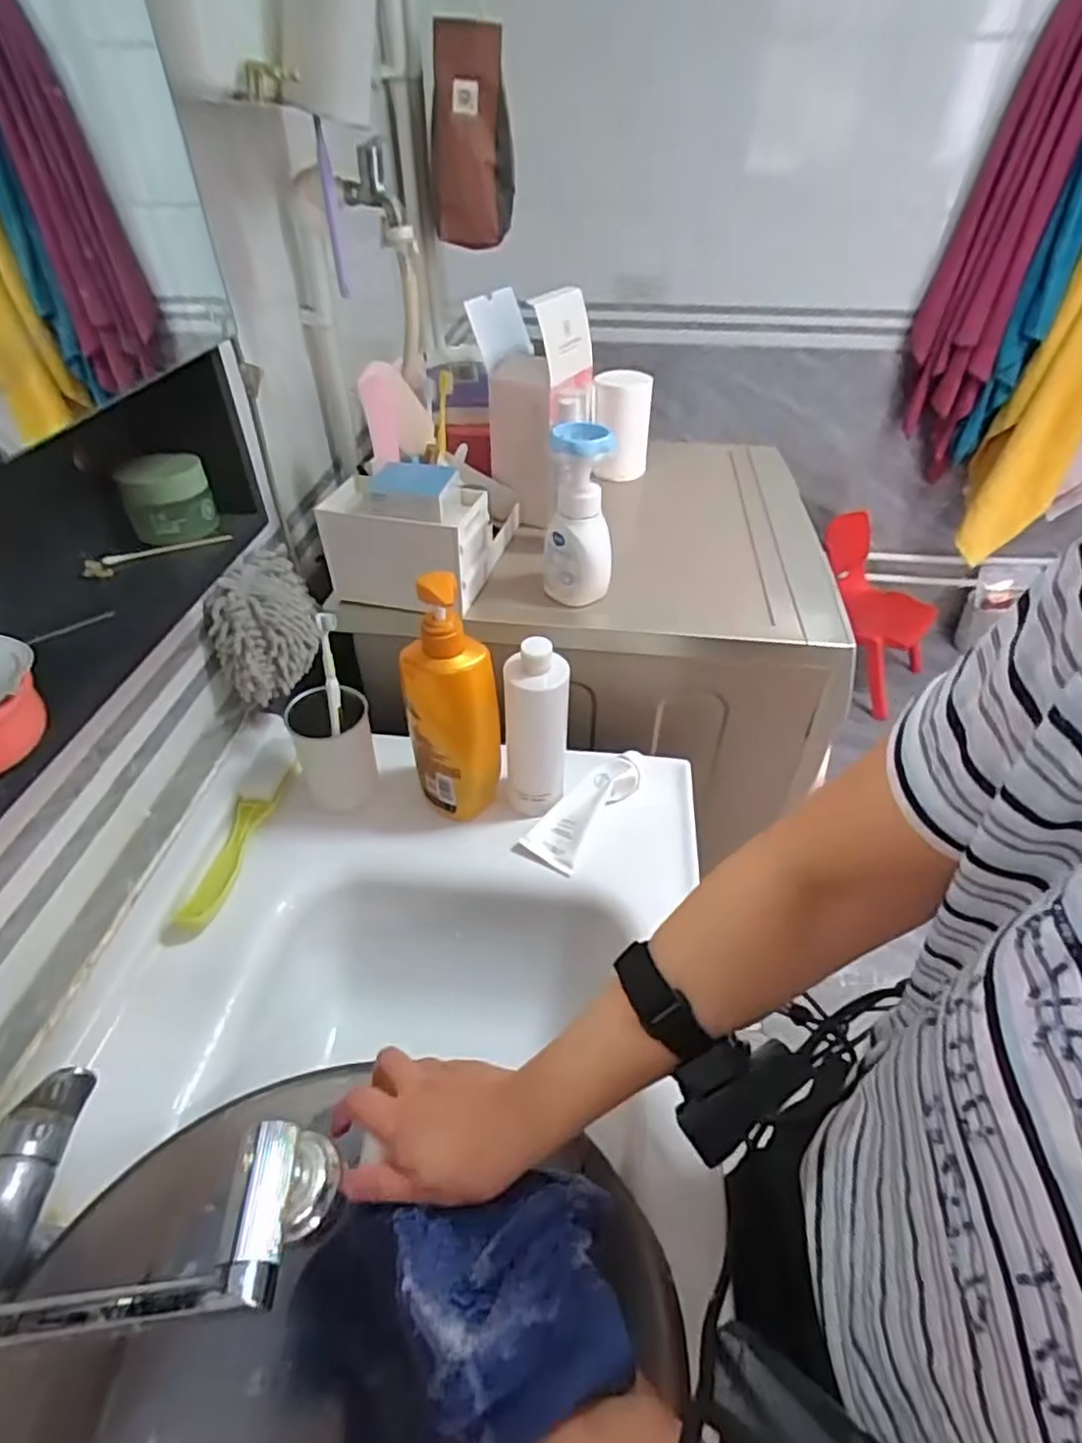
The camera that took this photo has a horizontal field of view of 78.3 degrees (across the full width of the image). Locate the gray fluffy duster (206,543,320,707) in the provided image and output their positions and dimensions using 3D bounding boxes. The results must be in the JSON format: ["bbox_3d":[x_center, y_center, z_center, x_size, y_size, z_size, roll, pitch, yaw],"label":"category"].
[{"bbox_3d":[-0.294,-0.107,0.712,0.100,0.126,0.118,-14,44,-16],"label":"gray fluffy duster"}]

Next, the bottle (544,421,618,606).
[{"bbox_3d":[0.041,-0.210,0.716,0.067,0.195,0.057,-2,42,-3],"label":"bottle"}]

